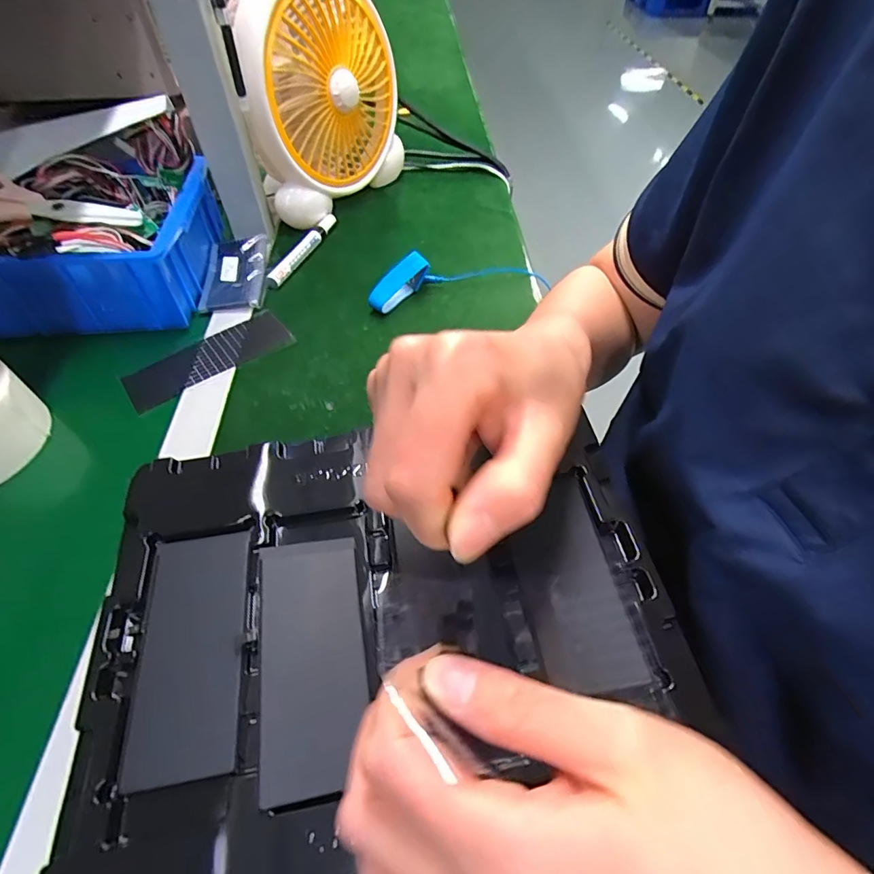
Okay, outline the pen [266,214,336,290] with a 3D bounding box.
[{"bbox_3d":[-0.154,-0.217,0.543,0.018,0.017,0.145,16,52,11],"label":"pen"}]

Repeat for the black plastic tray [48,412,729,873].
[{"bbox_3d":[-0.024,0.082,0.237,0.274,0.019,0.210,-9,52,-9],"label":"black plastic tray"}]

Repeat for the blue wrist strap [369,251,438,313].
[{"bbox_3d":[-0.034,-0.156,0.479,0.075,0.043,0.016,-37,61,-27],"label":"blue wrist strap"}]

